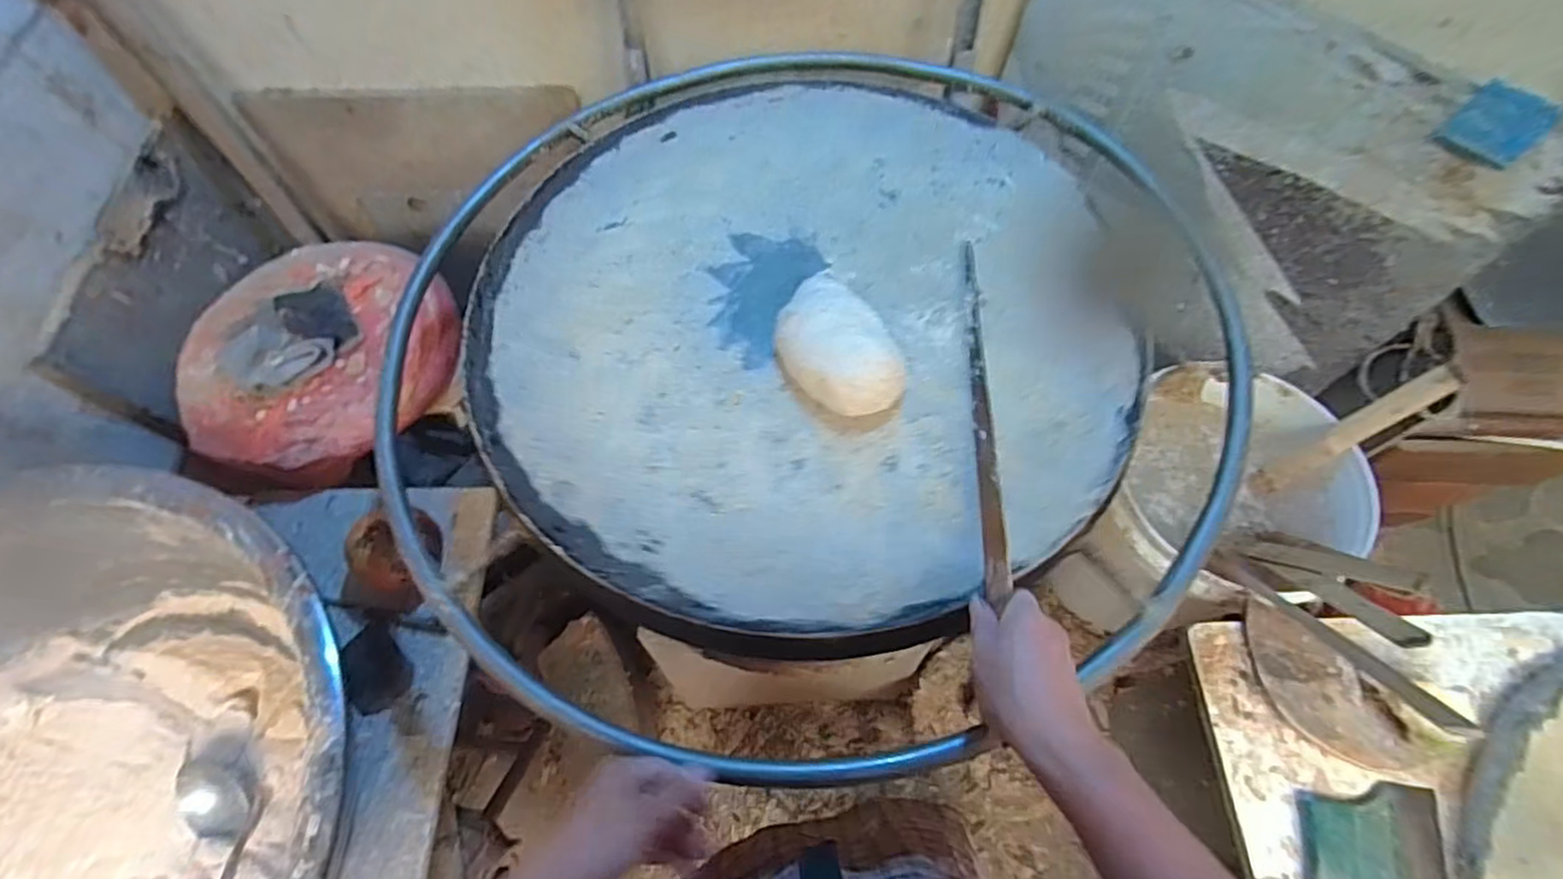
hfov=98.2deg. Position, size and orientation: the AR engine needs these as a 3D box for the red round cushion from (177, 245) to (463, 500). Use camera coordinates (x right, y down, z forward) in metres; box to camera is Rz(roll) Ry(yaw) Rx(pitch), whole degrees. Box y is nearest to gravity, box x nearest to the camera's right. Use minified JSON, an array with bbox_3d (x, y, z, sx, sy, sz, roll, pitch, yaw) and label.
[{"bbox_3d":[-0.566,-0.109,0.836,0.322,0.105,0.295,-1,62,1],"label":"red round cushion"}]

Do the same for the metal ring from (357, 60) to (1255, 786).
[{"bbox_3d":[0.020,-0.135,0.689,0.824,0.050,0.859,-1,62,1],"label":"metal ring"}]

